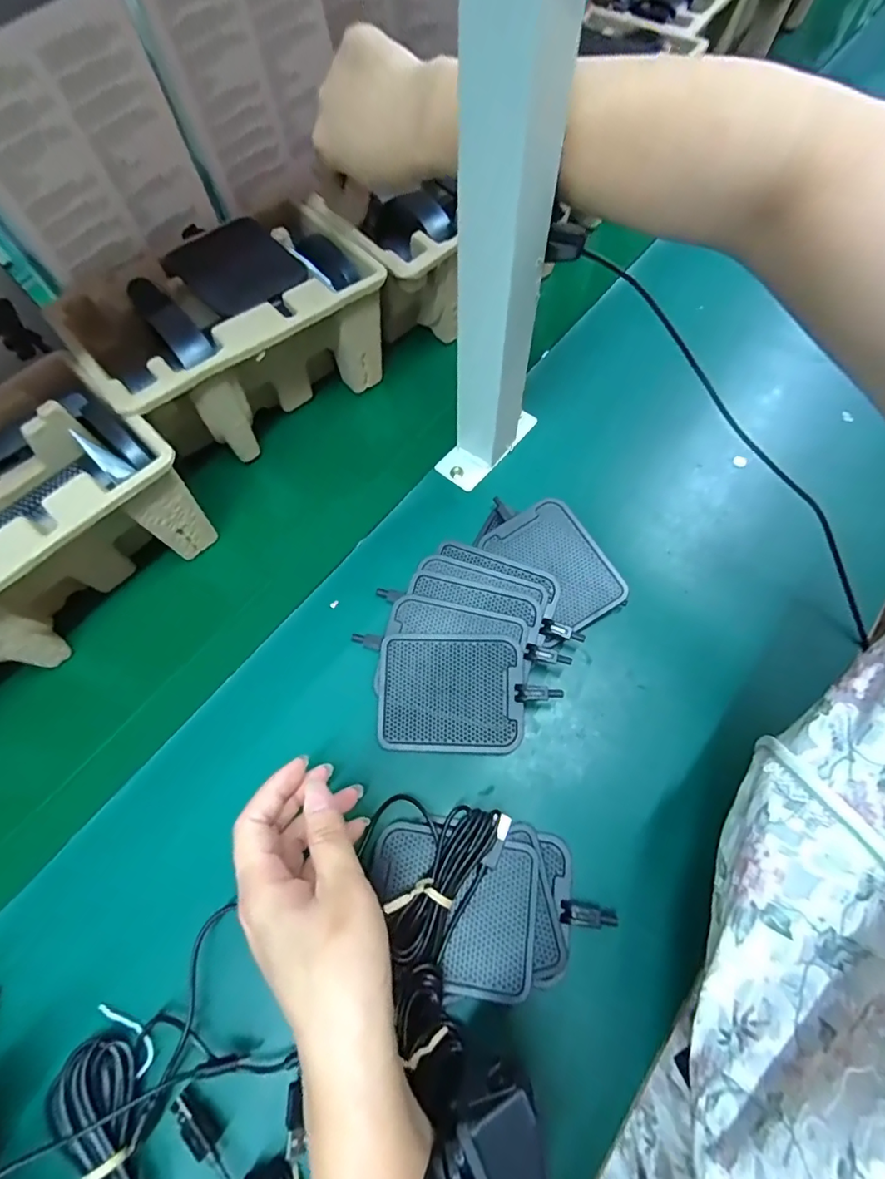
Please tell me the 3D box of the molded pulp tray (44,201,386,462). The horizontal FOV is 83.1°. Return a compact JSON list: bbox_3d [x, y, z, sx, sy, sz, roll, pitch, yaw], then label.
[{"bbox_3d":[-0.167,-0.209,0.426,0.217,0.108,0.136,-37,70,-12],"label":"molded pulp tray"}]

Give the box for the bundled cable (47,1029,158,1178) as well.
[{"bbox_3d":[-0.154,0.301,0.249,0.047,0.024,0.141,-37,70,-12],"label":"bundled cable"}]

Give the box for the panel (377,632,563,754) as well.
[{"bbox_3d":[0.014,0.071,0.347,0.113,0.004,0.079,1,79,5],"label":"panel"}]

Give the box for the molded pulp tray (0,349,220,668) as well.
[{"bbox_3d":[-0.299,-0.038,0.357,0.147,0.101,0.221,40,74,18],"label":"molded pulp tray"}]

